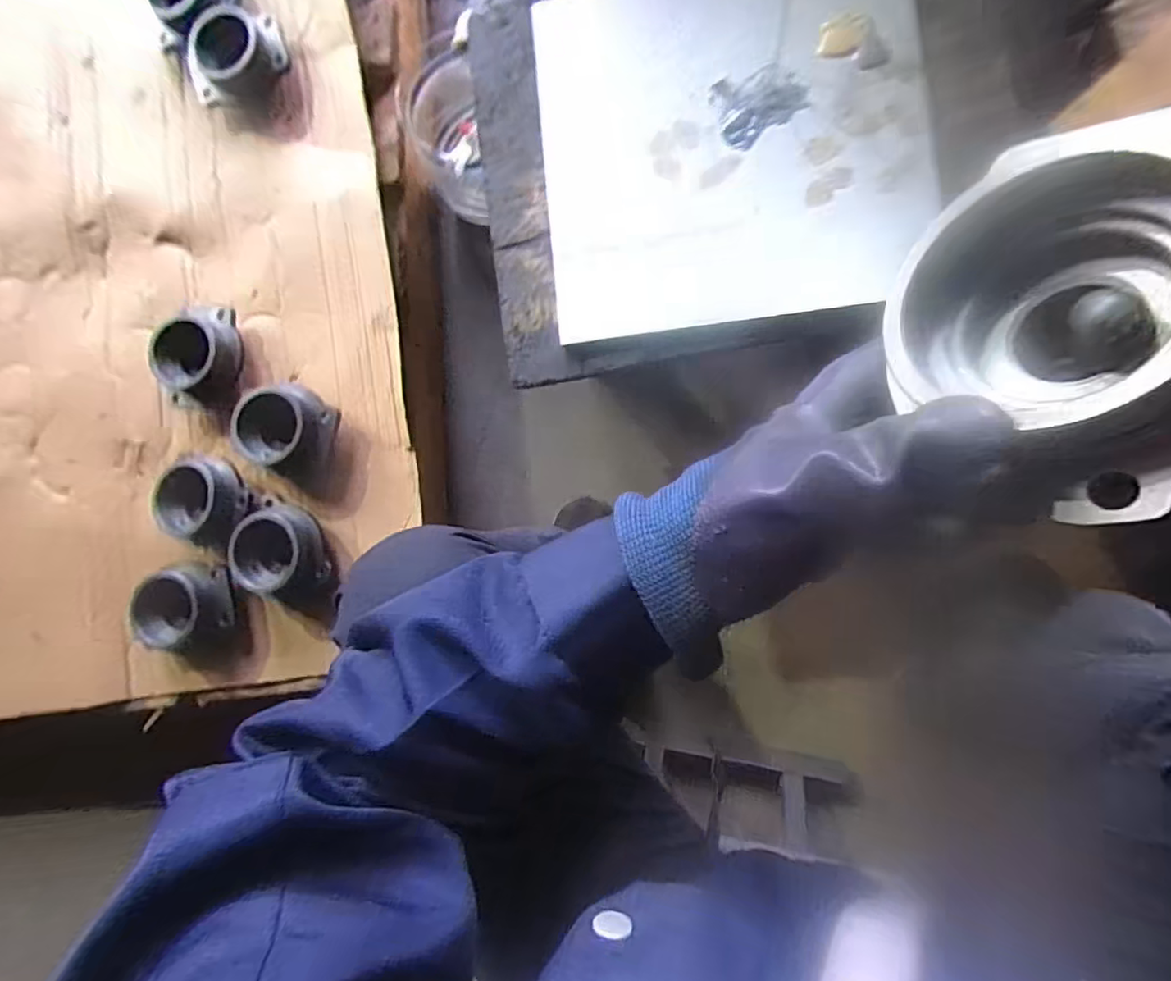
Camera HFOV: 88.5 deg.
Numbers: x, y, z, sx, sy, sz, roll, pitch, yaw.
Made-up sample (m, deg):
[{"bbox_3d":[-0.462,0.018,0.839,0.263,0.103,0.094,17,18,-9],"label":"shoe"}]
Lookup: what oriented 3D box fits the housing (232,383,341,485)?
[{"bbox_3d":[-0.338,-0.068,0.686,0.104,0.052,0.094,32,92,9],"label":"housing"}]

